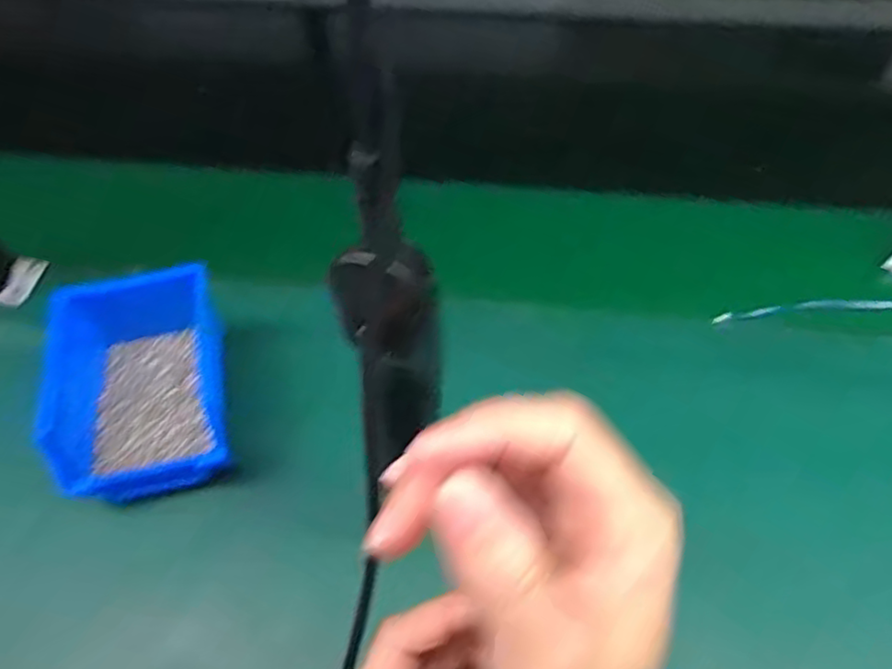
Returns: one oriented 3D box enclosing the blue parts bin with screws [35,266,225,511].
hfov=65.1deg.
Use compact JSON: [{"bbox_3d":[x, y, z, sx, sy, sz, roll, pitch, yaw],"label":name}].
[{"bbox_3d":[-0.215,0.032,0.485,0.117,0.070,0.144,-14,56,-6],"label":"blue parts bin with screws"}]

